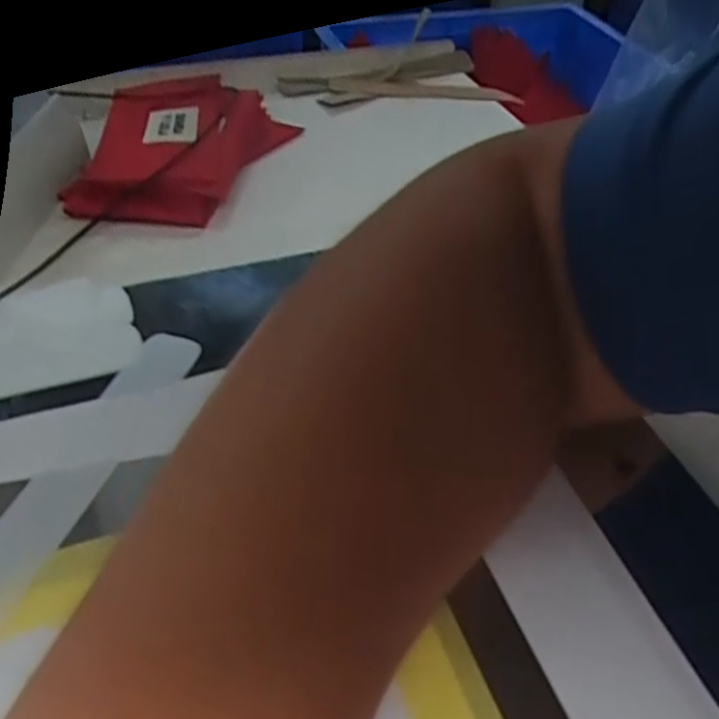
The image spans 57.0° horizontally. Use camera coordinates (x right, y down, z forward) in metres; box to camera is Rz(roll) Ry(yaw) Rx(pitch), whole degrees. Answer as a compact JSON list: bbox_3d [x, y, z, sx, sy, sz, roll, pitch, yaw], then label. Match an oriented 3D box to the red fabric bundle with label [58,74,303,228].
[{"bbox_3d":[-0.128,-0.143,0.451,0.112,0.030,0.164,15,46,11],"label":"red fabric bundle with label"}]

